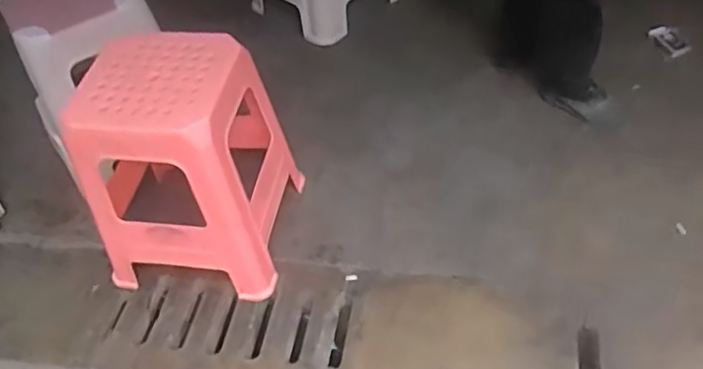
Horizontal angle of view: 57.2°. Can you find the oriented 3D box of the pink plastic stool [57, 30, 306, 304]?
[{"bbox_3d":[-0.321,-0.030,1.305,0.318,0.466,0.345,6,49,9],"label":"pink plastic stool"}]

